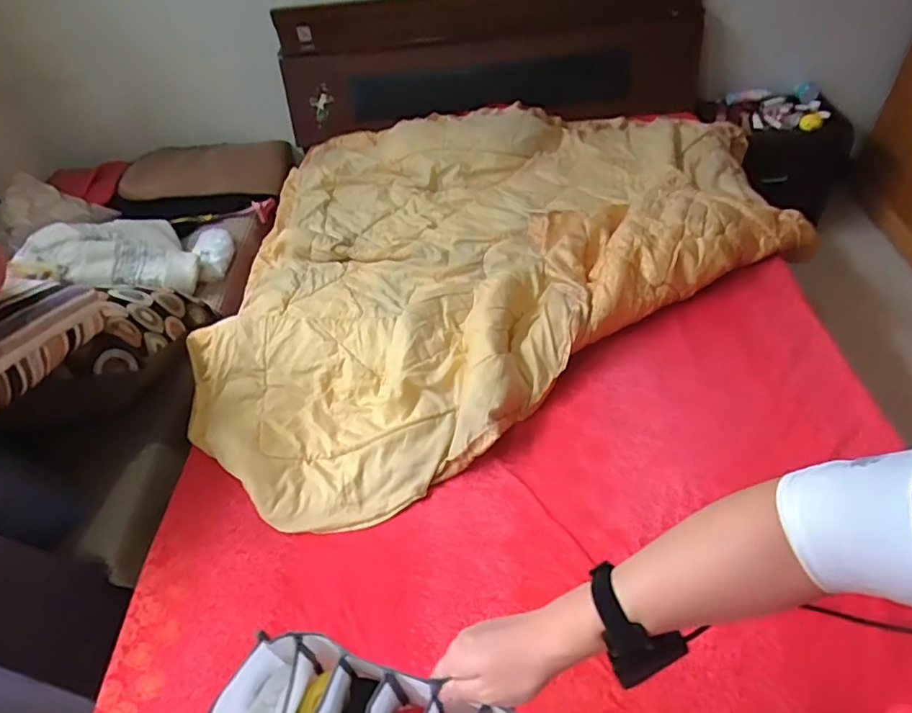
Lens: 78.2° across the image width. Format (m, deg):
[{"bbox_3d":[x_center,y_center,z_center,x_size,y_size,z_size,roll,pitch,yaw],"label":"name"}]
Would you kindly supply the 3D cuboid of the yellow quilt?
[{"bbox_3d":[0.042,-0.455,1.757,1.837,0.155,1.551,-22,51,-15],"label":"yellow quilt"}]

